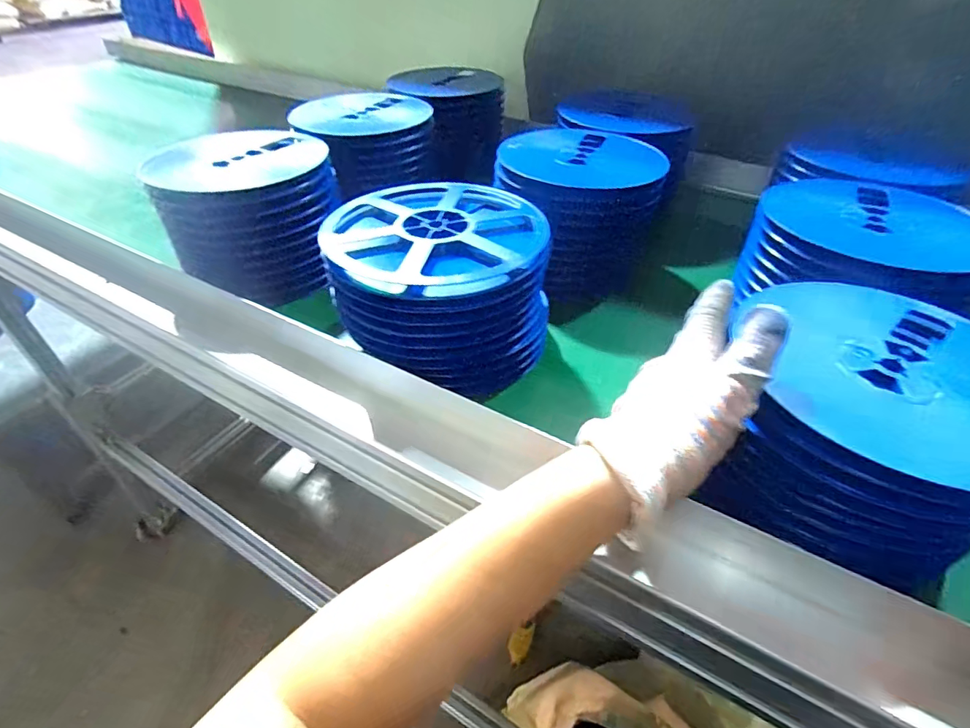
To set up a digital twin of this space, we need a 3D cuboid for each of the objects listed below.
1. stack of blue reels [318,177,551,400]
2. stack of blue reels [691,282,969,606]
[{"bbox_3d":[-0.037,-0.073,0.419,0.169,0.109,0.162,3,44,-1],"label":"stack of blue reels"},{"bbox_3d":[0.236,0.029,0.305,0.150,0.084,0.170,18,46,14],"label":"stack of blue reels"}]

